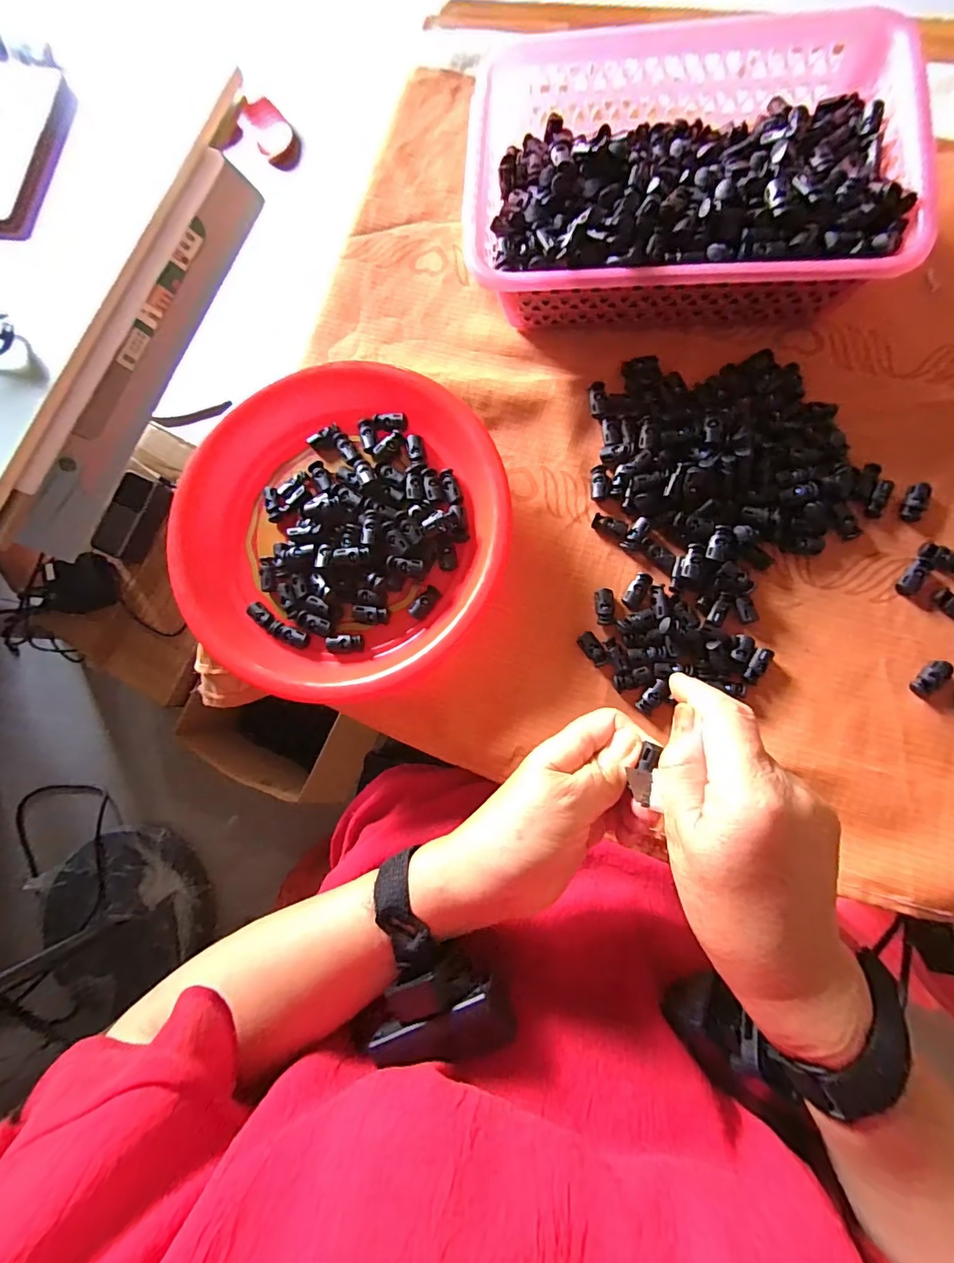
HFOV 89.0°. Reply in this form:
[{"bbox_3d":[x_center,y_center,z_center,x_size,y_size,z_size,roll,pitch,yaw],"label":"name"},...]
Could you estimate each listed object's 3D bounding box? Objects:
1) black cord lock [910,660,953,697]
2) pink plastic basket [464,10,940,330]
[{"bbox_3d":[0.315,0.033,0.337,0.029,0.008,0.014,-44,81,-2],"label":"black cord lock"},{"bbox_3d":[0.150,-0.336,0.370,0.306,0.075,0.213,2,82,6],"label":"pink plastic basket"}]

